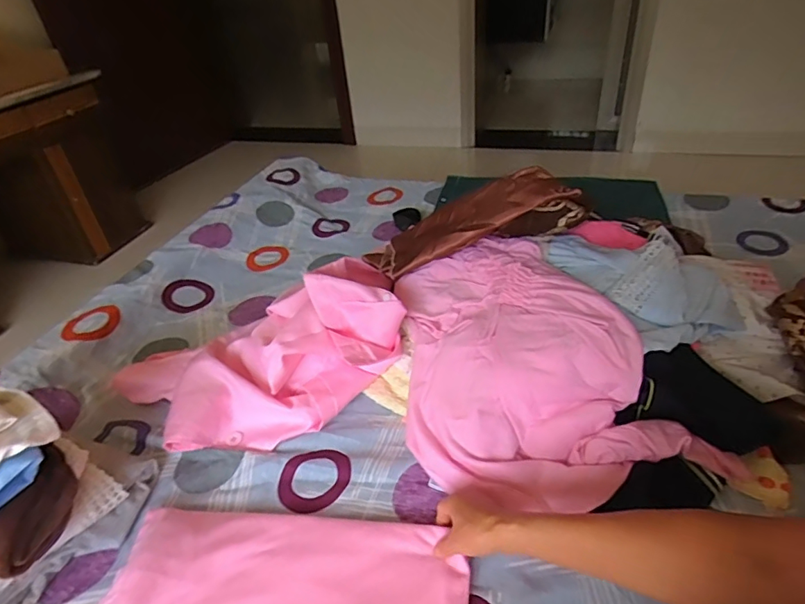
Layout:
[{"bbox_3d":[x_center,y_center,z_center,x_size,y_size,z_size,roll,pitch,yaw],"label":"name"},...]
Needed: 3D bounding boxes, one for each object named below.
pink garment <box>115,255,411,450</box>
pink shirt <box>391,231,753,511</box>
[{"bbox_3d":[-0.212,0.078,0.739,0.426,0.143,0.227,-16,39,-12],"label":"pink garment"},{"bbox_3d":[0.167,0.075,0.680,0.324,0.149,0.397,-9,38,-3],"label":"pink shirt"}]

